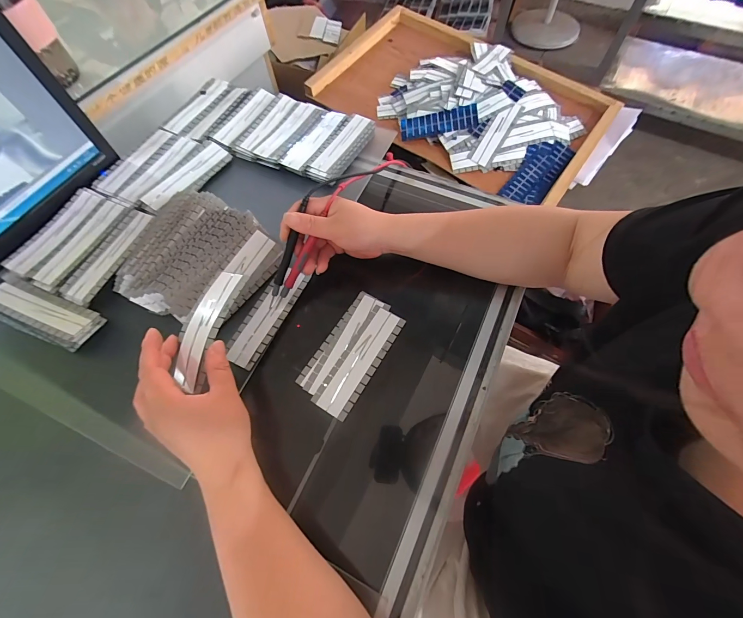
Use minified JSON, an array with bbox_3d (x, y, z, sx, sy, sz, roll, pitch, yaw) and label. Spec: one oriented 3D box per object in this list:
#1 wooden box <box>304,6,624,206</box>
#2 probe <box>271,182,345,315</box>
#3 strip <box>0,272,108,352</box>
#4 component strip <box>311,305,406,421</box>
[{"bbox_3d":[0.158,-0.385,0.594,0.486,0.064,0.303,33,70,16],"label":"wooden box"},{"bbox_3d":[-0.071,-0.066,0.360,0.010,0.011,0.157,31,97,16],"label":"probe"},{"bbox_3d":[-0.367,0.001,0.361,0.150,0.014,0.048,19,66,11],"label":"strip"},{"bbox_3d":[-0.011,0.053,0.350,0.038,0.004,0.124,29,69,15],"label":"component strip"}]

